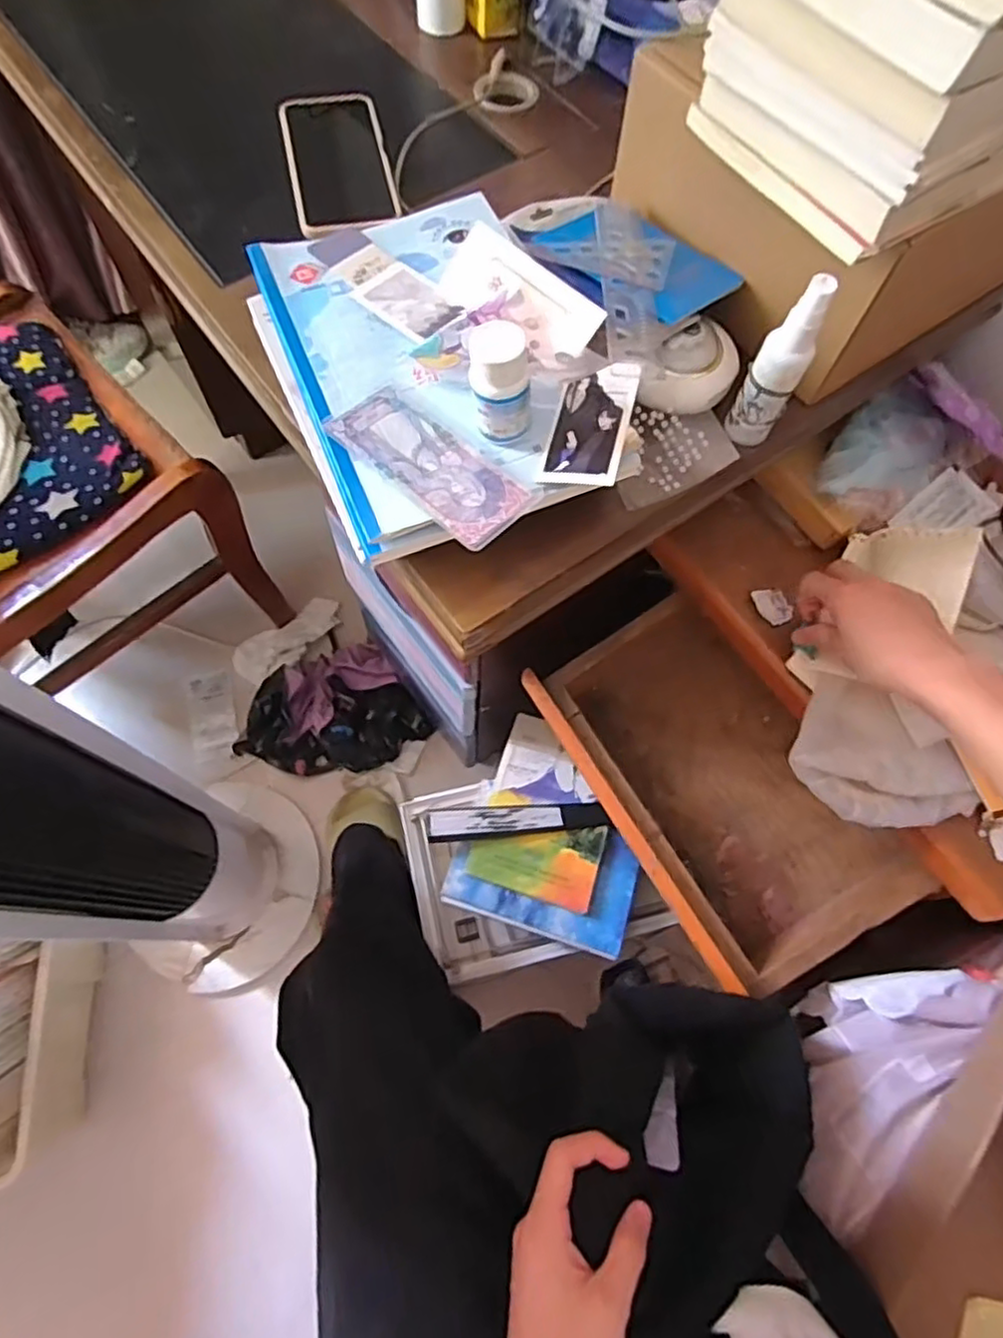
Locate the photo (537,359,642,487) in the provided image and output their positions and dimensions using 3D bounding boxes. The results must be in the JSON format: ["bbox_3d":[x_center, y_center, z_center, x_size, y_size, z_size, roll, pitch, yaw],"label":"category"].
[{"bbox_3d":[0.052,-0.148,0.402,0.046,0.009,0.082,8,70,21],"label":"photo"}]

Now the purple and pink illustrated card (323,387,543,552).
[{"bbox_3d":[-0.043,-0.124,0.401,0.130,0.006,0.054,43,72,14],"label":"purple and pink illustrated card"}]

